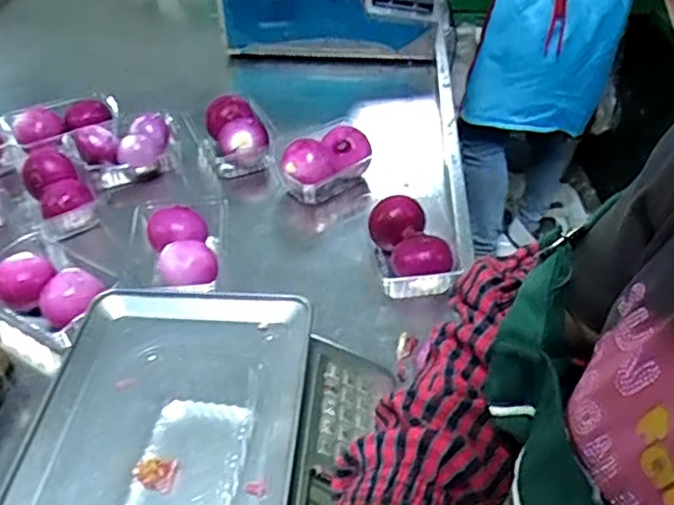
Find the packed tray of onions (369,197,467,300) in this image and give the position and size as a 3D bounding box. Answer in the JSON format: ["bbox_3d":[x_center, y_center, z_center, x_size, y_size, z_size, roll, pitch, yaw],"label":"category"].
[{"bbox_3d":[0.091,-0.005,0.822,0.093,0.062,0.140,-9,44,-10],"label":"packed tray of onions"}]

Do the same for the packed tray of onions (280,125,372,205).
[{"bbox_3d":[-0.013,-0.133,0.943,0.145,0.064,0.086,-21,47,-21],"label":"packed tray of onions"}]

